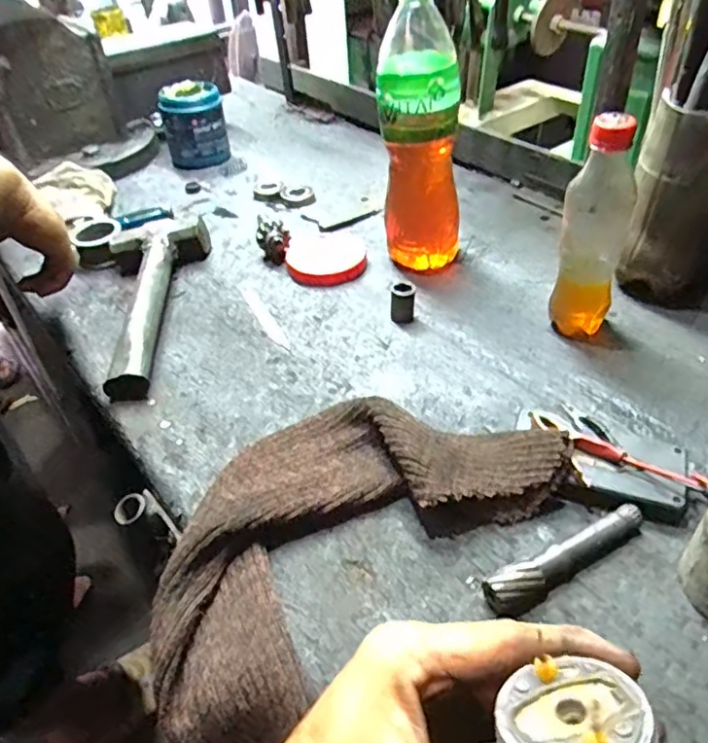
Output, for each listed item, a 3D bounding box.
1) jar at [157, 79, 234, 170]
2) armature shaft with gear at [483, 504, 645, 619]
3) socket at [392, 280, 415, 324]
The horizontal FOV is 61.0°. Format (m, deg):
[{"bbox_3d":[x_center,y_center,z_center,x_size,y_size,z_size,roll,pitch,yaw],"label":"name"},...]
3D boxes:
[{"bbox_3d":[-0.243,-0.374,0.915,0.090,0.102,0.090,-2,43,2],"label":"jar"},{"bbox_3d":[0.135,0.118,0.380,0.123,0.020,0.024,-24,45,-20],"label":"armature shaft with gear"},{"bbox_3d":[0.048,-0.068,0.587,0.023,0.039,0.021,1,42,7],"label":"socket"}]

